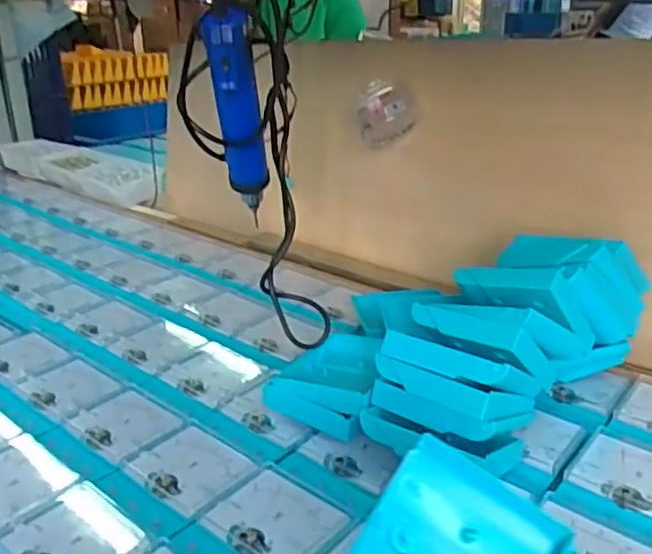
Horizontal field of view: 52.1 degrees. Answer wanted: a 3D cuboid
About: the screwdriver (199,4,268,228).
[{"bbox_3d":[-0.083,-0.146,0.654,0.038,0.240,0.033,0,49,2],"label":"screwdriver"}]

